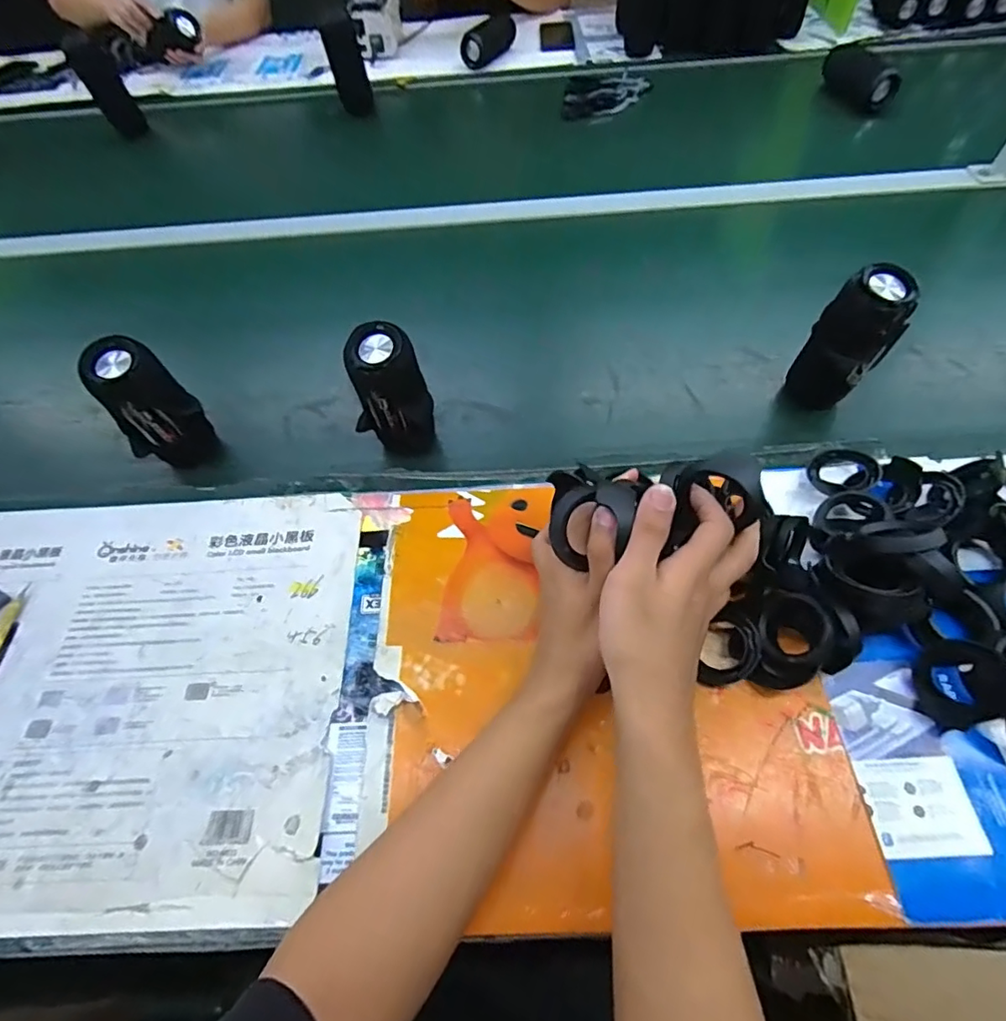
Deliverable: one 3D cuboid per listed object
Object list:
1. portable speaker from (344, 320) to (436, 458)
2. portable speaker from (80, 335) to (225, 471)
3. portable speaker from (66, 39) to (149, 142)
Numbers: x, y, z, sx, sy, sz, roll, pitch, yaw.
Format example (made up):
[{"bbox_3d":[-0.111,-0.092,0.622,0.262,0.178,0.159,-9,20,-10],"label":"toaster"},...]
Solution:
[{"bbox_3d":[-0.114,-0.116,0.551,0.071,0.134,0.055,18,61,14],"label":"portable speaker"},{"bbox_3d":[-0.363,-0.109,0.558,0.073,0.134,0.053,-31,61,-15],"label":"portable speaker"},{"bbox_3d":[-0.775,-0.820,1.053,0.070,0.167,0.067,-36,27,-19],"label":"portable speaker"}]

